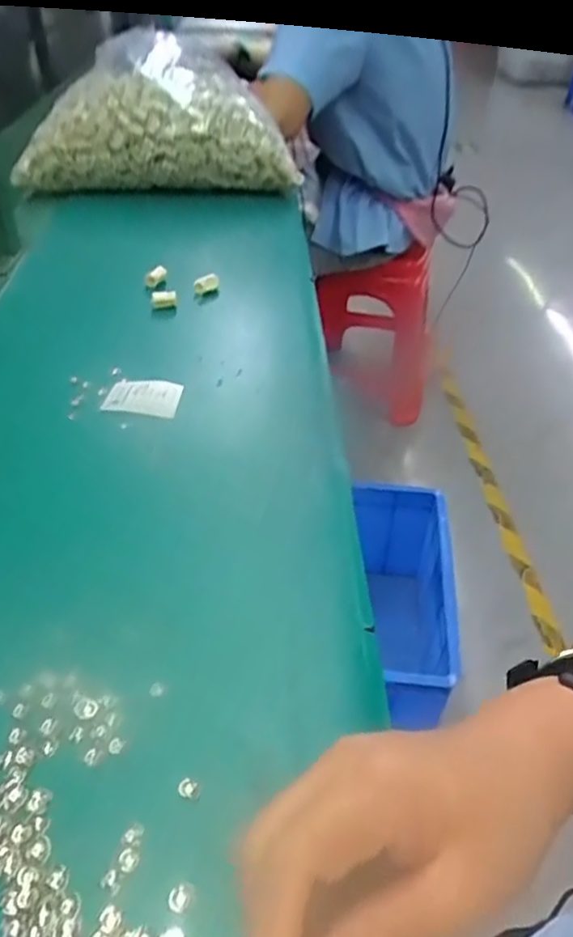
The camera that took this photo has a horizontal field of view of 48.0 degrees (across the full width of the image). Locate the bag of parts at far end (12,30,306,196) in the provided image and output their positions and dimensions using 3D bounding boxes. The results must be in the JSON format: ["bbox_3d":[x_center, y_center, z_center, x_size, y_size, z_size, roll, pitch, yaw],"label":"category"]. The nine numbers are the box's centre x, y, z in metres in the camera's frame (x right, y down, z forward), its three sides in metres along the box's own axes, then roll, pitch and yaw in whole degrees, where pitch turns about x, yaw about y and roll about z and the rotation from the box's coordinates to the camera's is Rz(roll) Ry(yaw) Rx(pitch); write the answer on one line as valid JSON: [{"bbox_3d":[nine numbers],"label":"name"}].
[{"bbox_3d":[-0.169,-0.455,0.847,0.348,0.164,0.164,-4,40,-6],"label":"bag of parts at far end"}]

